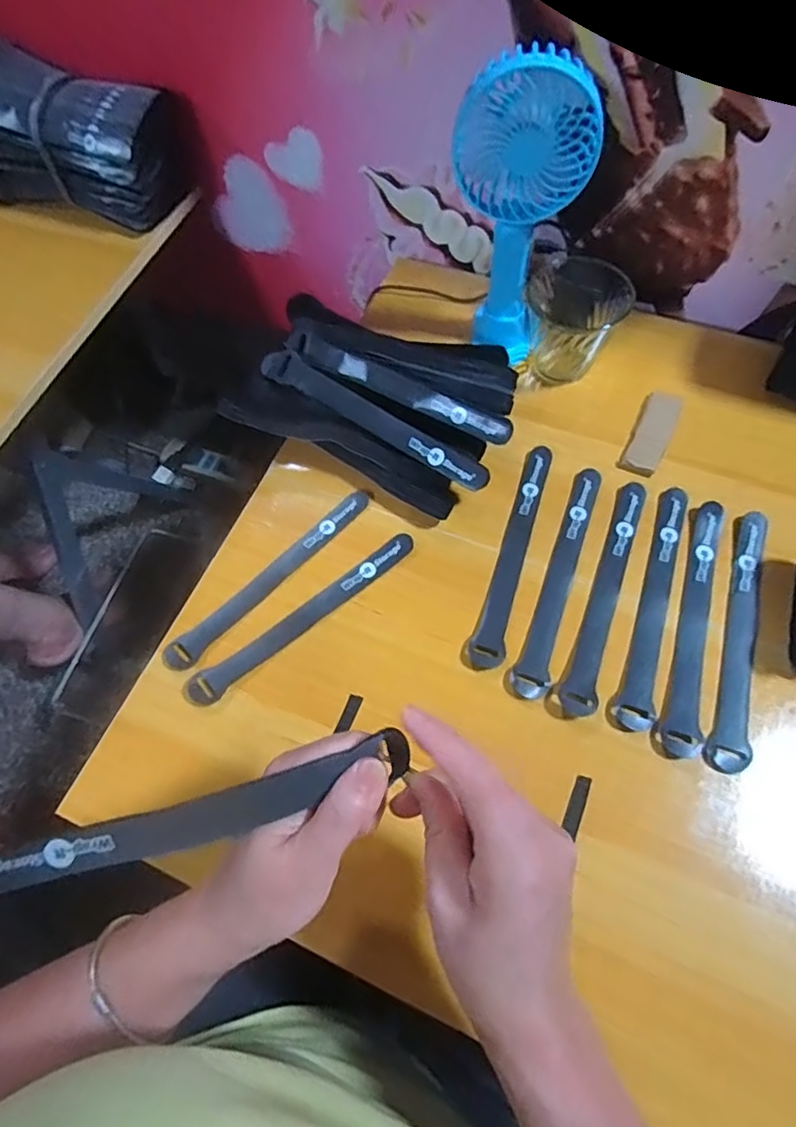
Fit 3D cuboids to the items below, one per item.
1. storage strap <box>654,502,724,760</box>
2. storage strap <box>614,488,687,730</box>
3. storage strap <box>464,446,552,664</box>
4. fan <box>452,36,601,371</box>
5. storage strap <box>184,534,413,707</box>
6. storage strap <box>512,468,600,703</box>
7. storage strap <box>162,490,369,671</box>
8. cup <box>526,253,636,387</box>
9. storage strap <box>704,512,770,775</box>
[{"bbox_3d":[0.216,0.040,0.414,0.026,0.006,0.197,17,65,10],"label":"storage strap"},{"bbox_3d":[0.194,0.025,0.424,0.024,0.004,0.200,19,66,11],"label":"storage strap"},{"bbox_3d":[0.091,-0.013,0.448,0.024,0.005,0.198,15,65,9],"label":"storage strap"},{"bbox_3d":[0.093,-0.277,0.470,0.101,0.211,0.046,23,66,12],"label":"fan"},{"bbox_3d":[-0.070,0.041,0.431,0.198,0.007,0.025,-35,70,-13],"label":"storage strap"},{"bbox_3d":[0.127,0.008,0.436,0.025,0.004,0.200,20,66,11],"label":"storage strap"},{"bbox_3d":[-0.098,0.010,0.449,0.198,0.008,0.022,-42,70,-17],"label":"storage strap"},{"bbox_3d":[0.158,-0.216,0.515,0.073,0.077,0.073,-1,64,1],"label":"cup"},{"bbox_3d":[0.250,0.049,0.411,0.026,0.005,0.202,20,66,11],"label":"storage strap"}]

